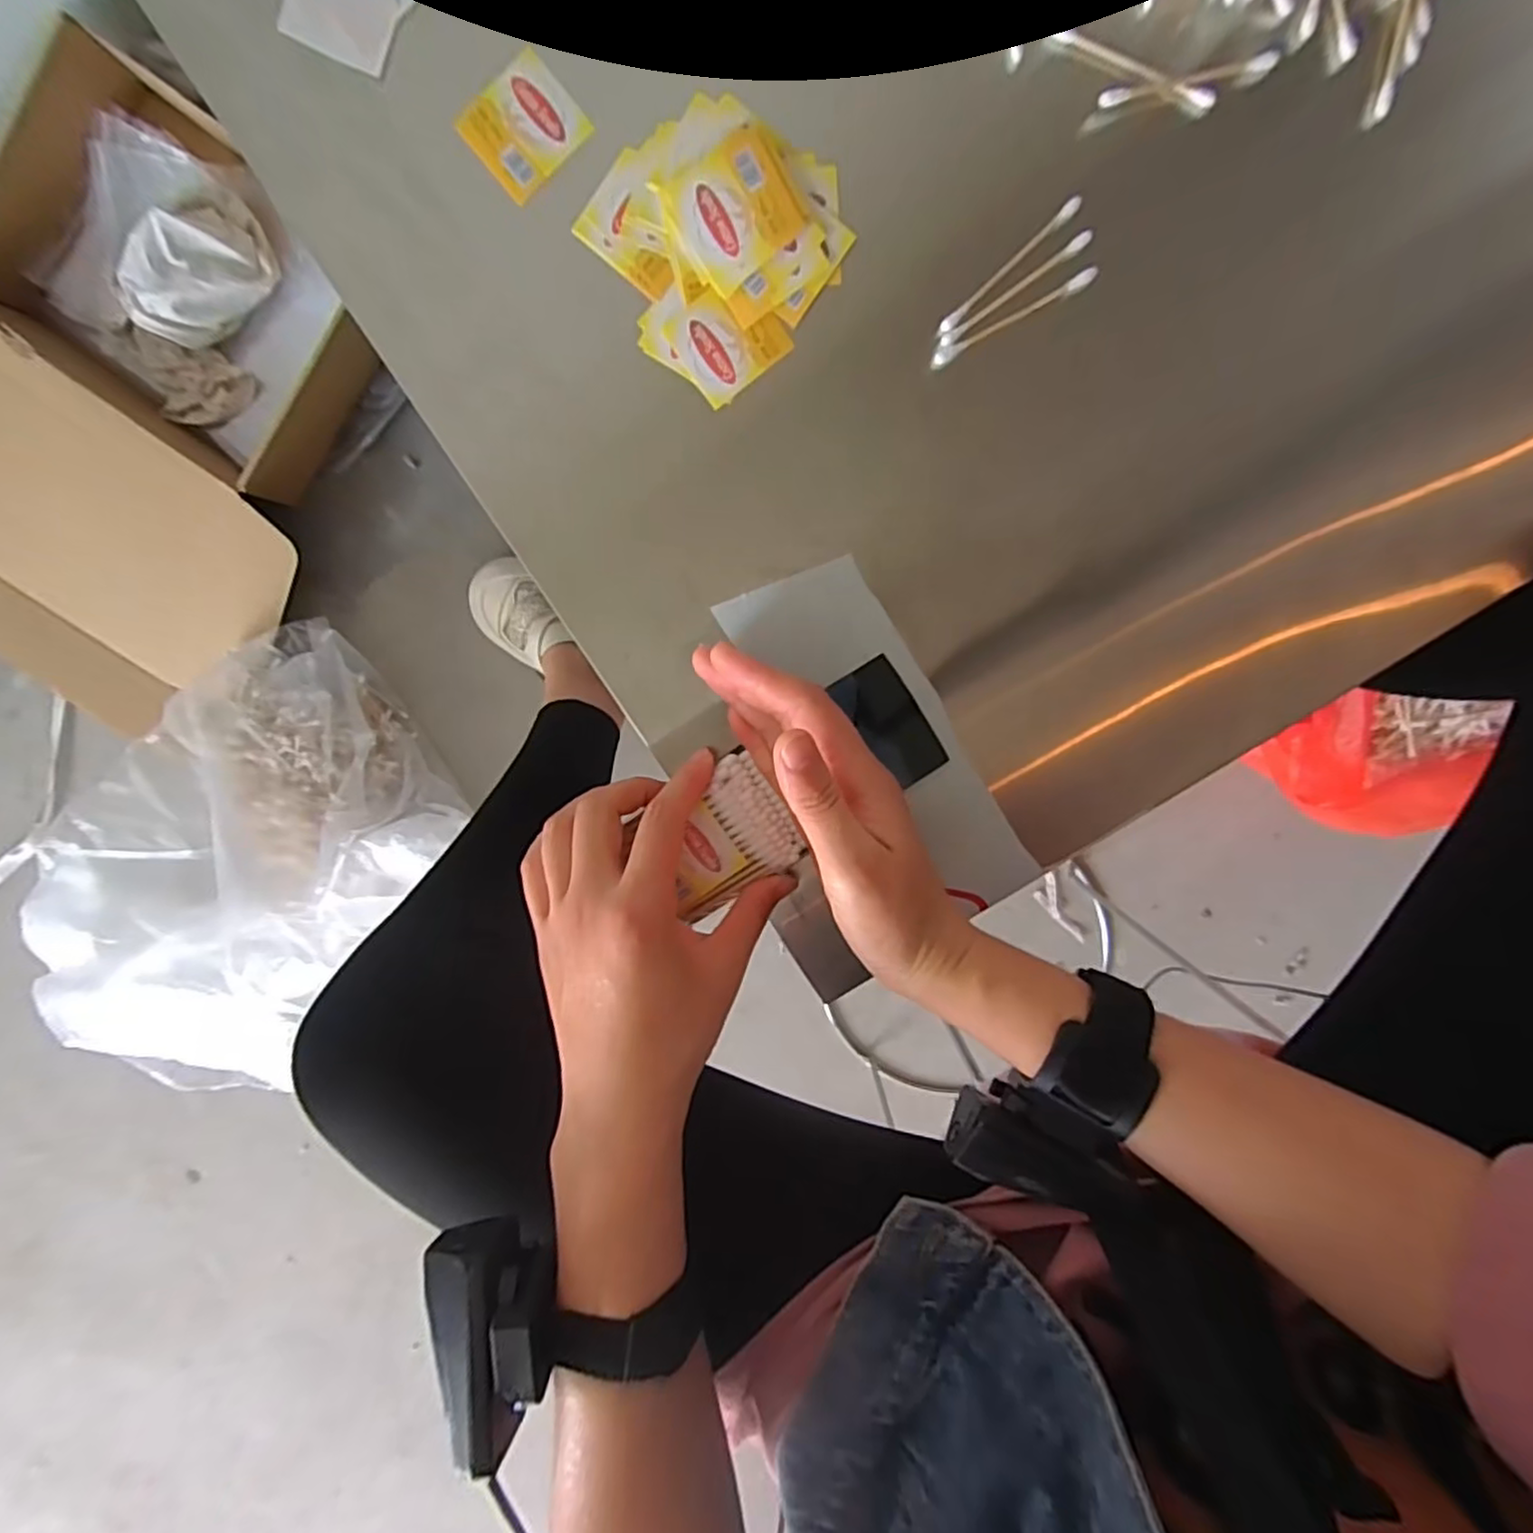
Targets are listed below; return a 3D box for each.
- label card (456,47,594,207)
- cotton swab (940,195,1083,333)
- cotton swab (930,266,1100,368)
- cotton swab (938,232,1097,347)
[{"bbox_3d":[-0.098,-0.259,0.271,0.036,0.004,0.043,44,96,-7],"label":"label card"},{"bbox_3d":[0.101,-0.208,0.281,0.072,0.007,0.006,-41,97,5],"label":"cotton swab"},{"bbox_3d":[0.104,-0.189,0.286,0.075,0.005,0.006,-27,98,3],"label":"cotton swab"},{"bbox_3d":[0.103,-0.200,0.284,0.072,0.005,0.005,-35,98,4],"label":"cotton swab"}]

